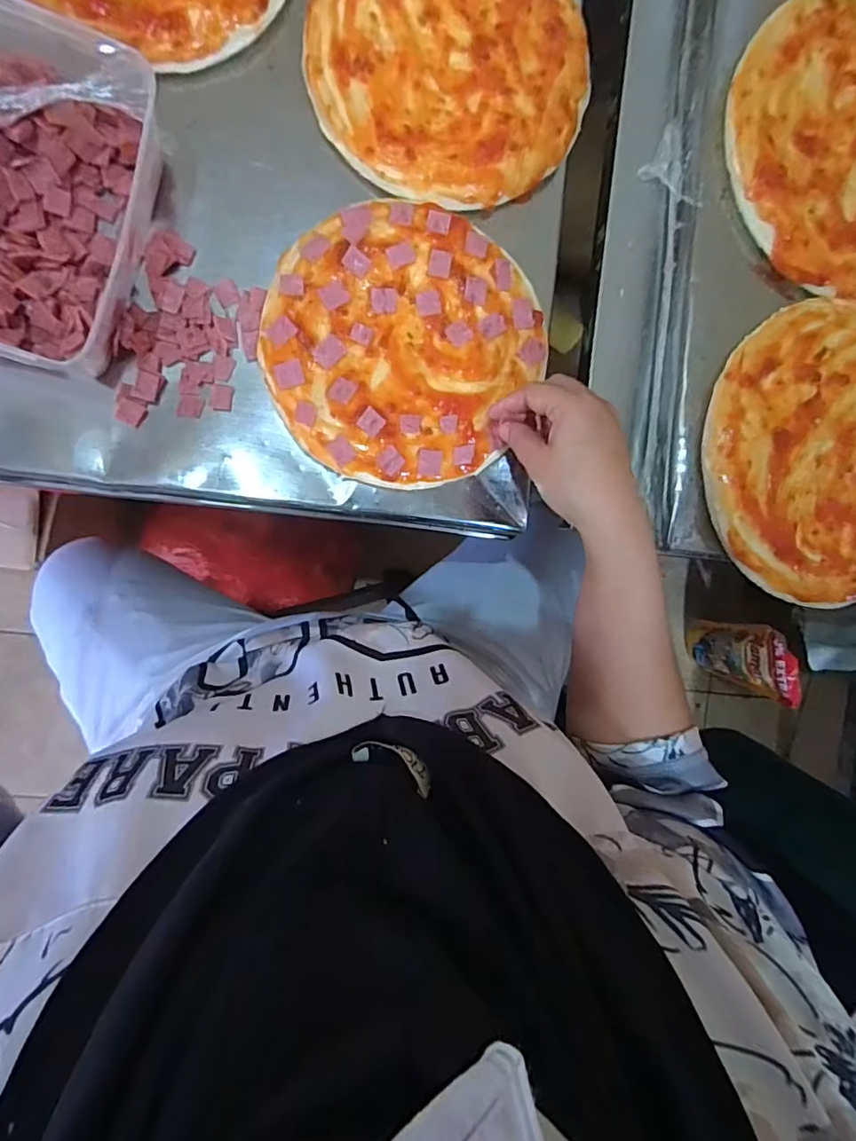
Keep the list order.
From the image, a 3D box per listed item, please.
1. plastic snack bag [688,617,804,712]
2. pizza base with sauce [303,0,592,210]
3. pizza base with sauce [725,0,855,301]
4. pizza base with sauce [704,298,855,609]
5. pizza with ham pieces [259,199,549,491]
[{"bbox_3d":[0.630,0.178,1.134,0.046,0.263,0.144,-21,96,-8],"label":"plastic snack bag"},{"bbox_3d":[0.017,-0.363,0.394,0.193,0.009,0.188,1,91,-9],"label":"pizza base with sauce"},{"bbox_3d":[0.293,-0.284,0.375,0.191,0.010,0.186,0,91,-9],"label":"pizza base with sauce"},{"bbox_3d":[0.280,-0.079,0.380,0.187,0.008,0.199,1,91,-9],"label":"pizza base with sauce"},{"bbox_3d":[-0.020,-0.161,0.400,0.188,0.015,0.191,0,91,-9],"label":"pizza with ham pieces"}]

